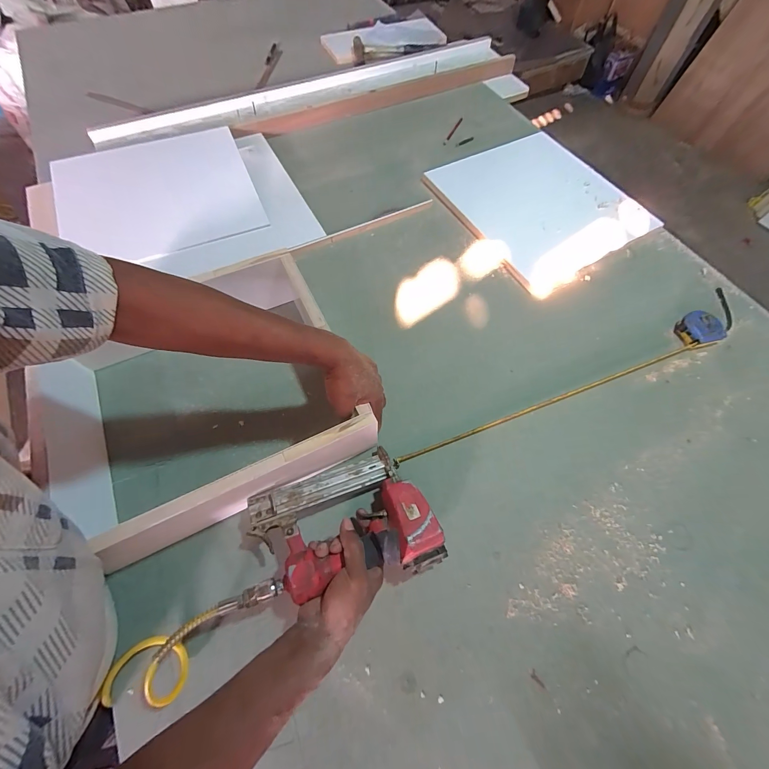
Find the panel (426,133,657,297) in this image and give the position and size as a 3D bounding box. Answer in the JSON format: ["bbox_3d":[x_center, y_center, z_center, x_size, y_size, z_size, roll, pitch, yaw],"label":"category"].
[{"bbox_3d":[0.355,-0.429,0.798,0.378,0.018,0.419,-28,68,-15],"label":"panel"}]

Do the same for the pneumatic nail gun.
[{"bbox_3d":[-0.055,0.178,0.447,0.233,0.067,0.159,-12,65,-8],"label":"pneumatic nail gun"}]

